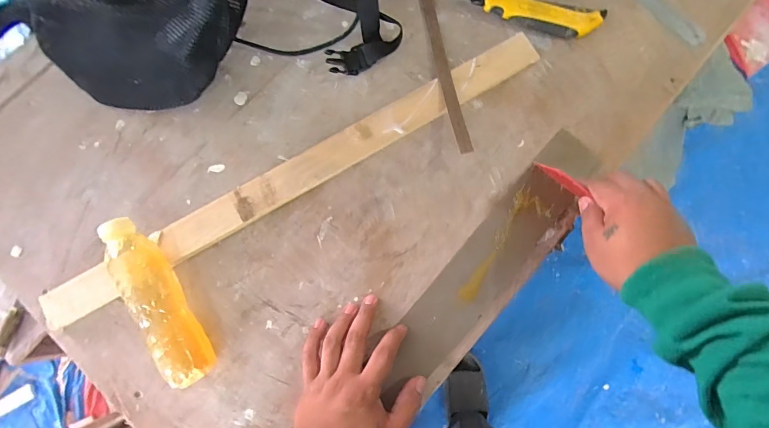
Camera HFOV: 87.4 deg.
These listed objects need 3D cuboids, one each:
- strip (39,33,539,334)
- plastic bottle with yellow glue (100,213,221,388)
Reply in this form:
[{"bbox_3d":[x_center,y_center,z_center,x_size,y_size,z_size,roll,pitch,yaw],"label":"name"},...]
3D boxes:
[{"bbox_3d":[-0.095,-0.045,0.465,0.612,0.017,0.040,-30,79,-5],"label":"strip"},{"bbox_3d":[-0.231,0.089,0.418,0.041,0.056,0.176,-30,79,-5],"label":"plastic bottle with yellow glue"}]

